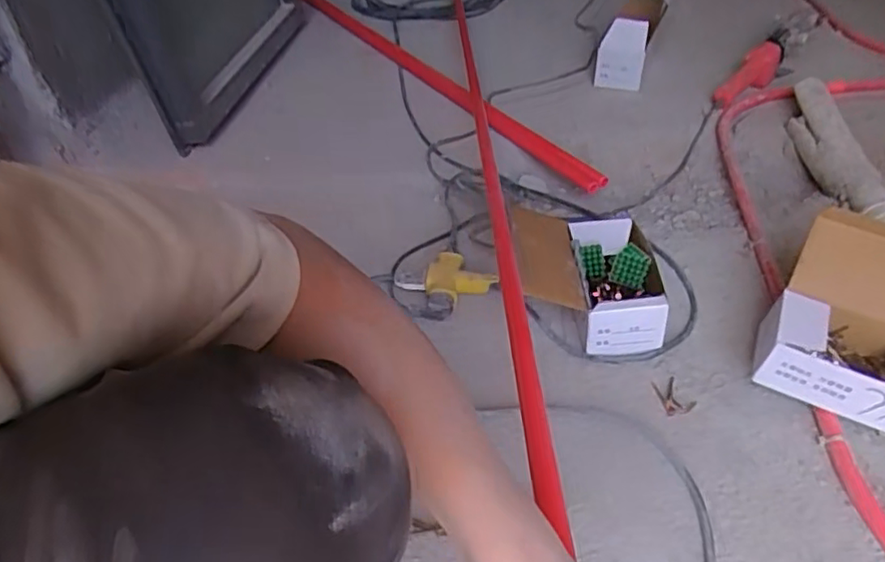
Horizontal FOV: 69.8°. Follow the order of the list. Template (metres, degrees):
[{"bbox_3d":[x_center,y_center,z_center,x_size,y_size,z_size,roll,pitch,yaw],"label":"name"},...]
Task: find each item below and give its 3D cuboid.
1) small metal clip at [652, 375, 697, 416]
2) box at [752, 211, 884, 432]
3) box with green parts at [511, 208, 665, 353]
[{"bbox_3d":[0.281,0.141,0.772,0.036,0.012,0.052,-14,40,-7],"label":"small metal clip"},{"bbox_3d":[0.475,0.050,0.714,0.194,0.173,0.160,12,44,21],"label":"box"},{"bbox_3d":[0.189,0.005,0.847,0.188,0.139,0.193,-2,40,7],"label":"box with green parts"}]

